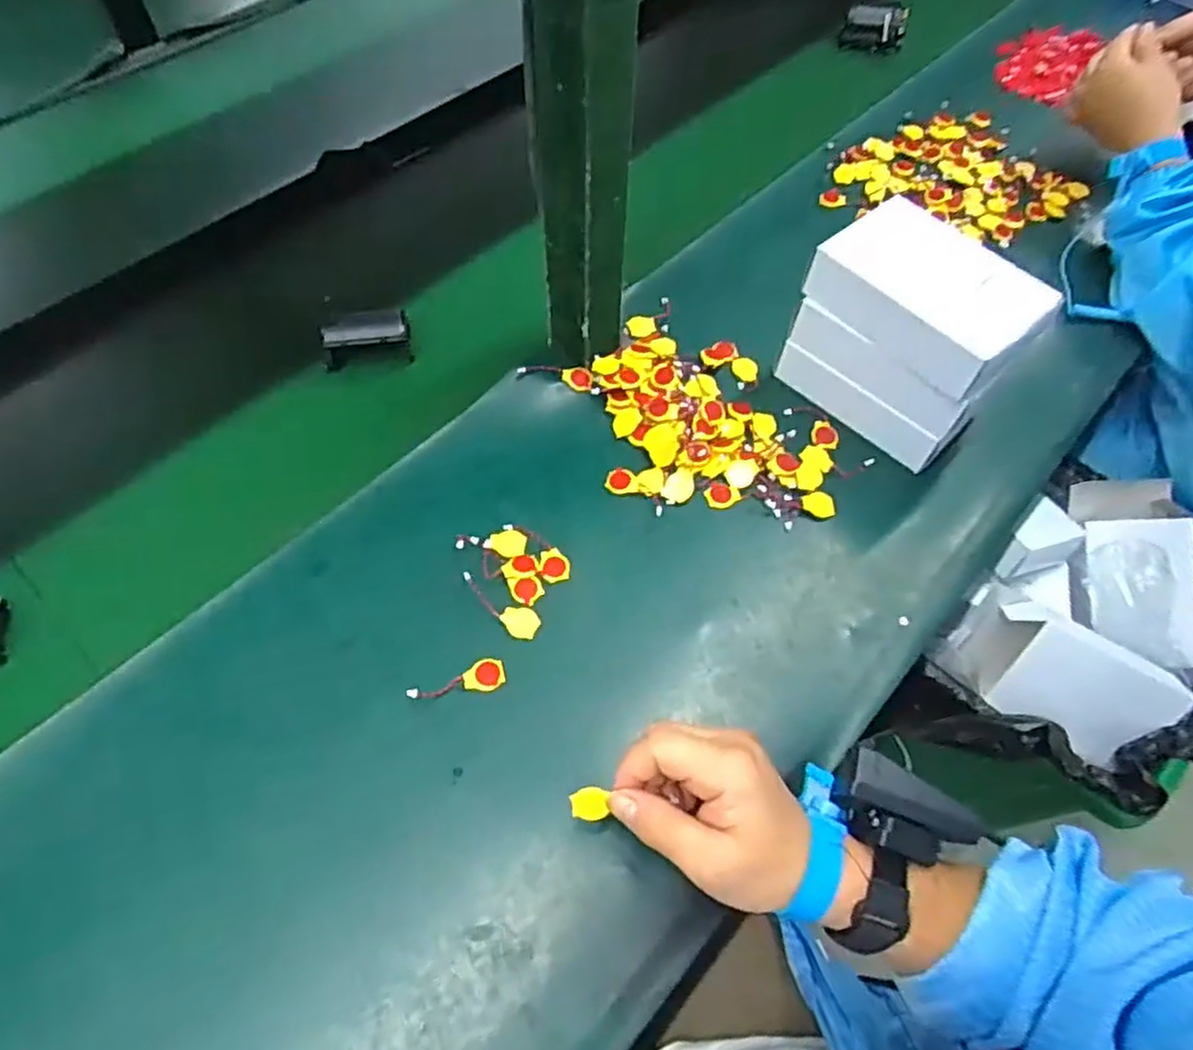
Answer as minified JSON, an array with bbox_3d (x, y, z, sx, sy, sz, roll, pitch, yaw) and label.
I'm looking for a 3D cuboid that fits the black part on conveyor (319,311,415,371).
[{"bbox_3d":[-0.182,-0.146,0.598,0.066,0.044,0.030,-9,60,-8],"label":"black part on conveyor"}]

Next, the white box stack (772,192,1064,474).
[{"bbox_3d":[0.225,-0.135,0.545,0.096,0.126,0.143,-40,68,-22],"label":"white box stack"}]

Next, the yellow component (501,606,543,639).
[{"bbox_3d":[-0.049,0.062,0.482,0.025,0.004,0.021,20,60,10],"label":"yellow component"}]

